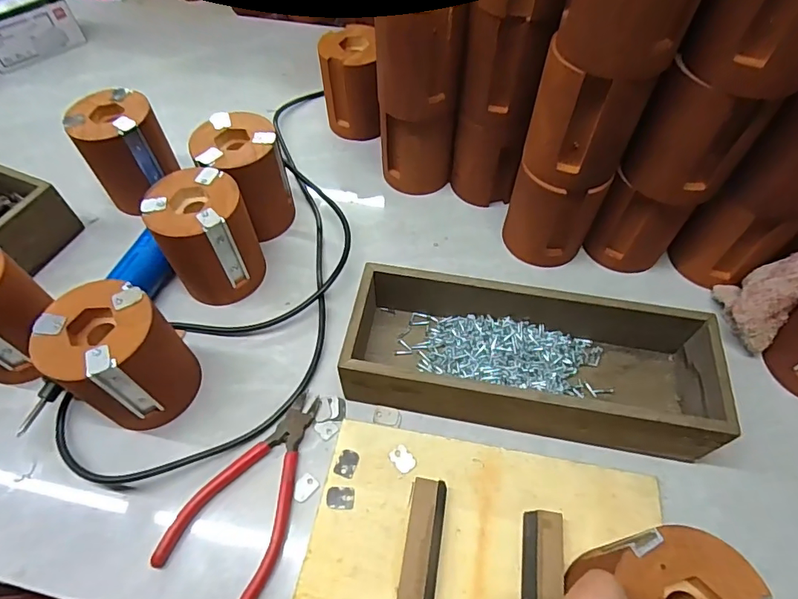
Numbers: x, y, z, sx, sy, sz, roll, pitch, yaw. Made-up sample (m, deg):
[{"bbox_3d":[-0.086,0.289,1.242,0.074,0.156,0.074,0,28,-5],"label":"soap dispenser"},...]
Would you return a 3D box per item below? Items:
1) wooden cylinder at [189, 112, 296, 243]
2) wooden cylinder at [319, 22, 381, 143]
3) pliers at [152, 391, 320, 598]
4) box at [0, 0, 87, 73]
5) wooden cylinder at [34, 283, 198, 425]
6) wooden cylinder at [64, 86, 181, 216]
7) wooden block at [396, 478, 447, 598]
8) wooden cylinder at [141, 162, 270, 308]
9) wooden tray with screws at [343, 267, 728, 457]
[{"bbox_3d":[-0.147,-0.116,0.472,0.075,0.101,0.085,-29,62,-16],"label":"wooden cylinder"},{"bbox_3d":[-0.057,-0.246,0.556,0.059,0.099,0.069,-6,58,-2],"label":"wooden cylinder"},{"bbox_3d":[-0.104,0.137,0.360,0.080,0.007,0.146,22,61,14],"label":"pliers"},{"bbox_3d":[-0.507,-0.369,0.654,0.121,0.076,0.029,-38,65,-20],"label":"box"},{"bbox_3d":[-0.204,0.044,0.362,0.073,0.104,0.072,-1,58,1],"label":"wooden cylinder"},{"bbox_3d":[-0.274,-0.148,0.491,0.078,0.101,0.073,-28,62,-15],"label":"wooden cylinder"},{"bbox_3d":[0.015,0.174,0.324,0.025,0.016,0.097,8,59,6],"label":"wooden block"},{"bbox_3d":[-0.169,-0.056,0.431,0.073,0.098,0.081,-28,62,-15],"label":"wooden cylinder"},{"bbox_3d":[0.100,0.046,0.386,0.277,0.060,0.112,9,59,7],"label":"wooden tray with screws"}]

